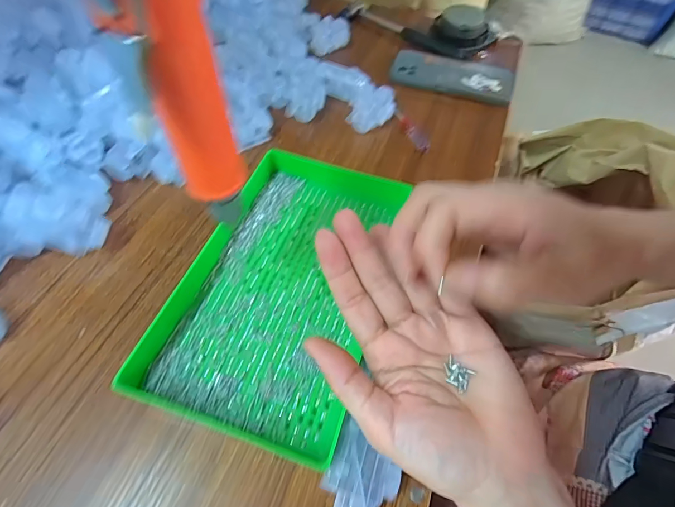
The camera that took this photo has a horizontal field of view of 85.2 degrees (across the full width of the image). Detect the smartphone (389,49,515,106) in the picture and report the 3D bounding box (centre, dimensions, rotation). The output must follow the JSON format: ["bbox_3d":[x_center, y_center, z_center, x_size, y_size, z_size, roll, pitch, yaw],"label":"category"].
[{"bbox_3d":[0.161,-0.254,0.516,0.166,0.011,0.081,15,57,6],"label":"smartphone"}]

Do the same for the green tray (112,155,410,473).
[{"bbox_3d":[-0.043,0.019,0.307,0.155,0.035,0.245,17,58,6],"label":"green tray"}]

